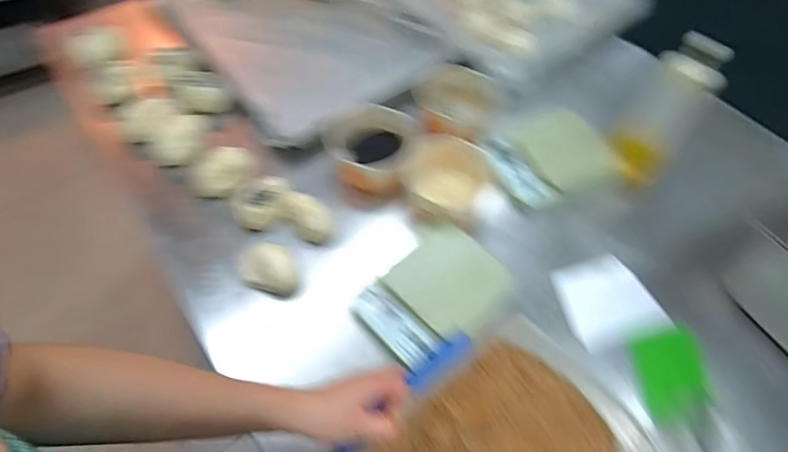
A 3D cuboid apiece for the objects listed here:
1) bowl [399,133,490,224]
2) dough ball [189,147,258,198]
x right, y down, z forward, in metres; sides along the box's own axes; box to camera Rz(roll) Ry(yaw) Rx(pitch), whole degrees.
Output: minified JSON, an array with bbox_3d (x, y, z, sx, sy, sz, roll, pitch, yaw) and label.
[{"bbox_3d":[0.076,-0.079,0.703,0.129,0.043,0.131,1,56,-2],"label":"bowl"},{"bbox_3d":[-0.263,-0.082,0.716,0.096,0.047,0.069,-14,58,-12],"label":"dough ball"}]

